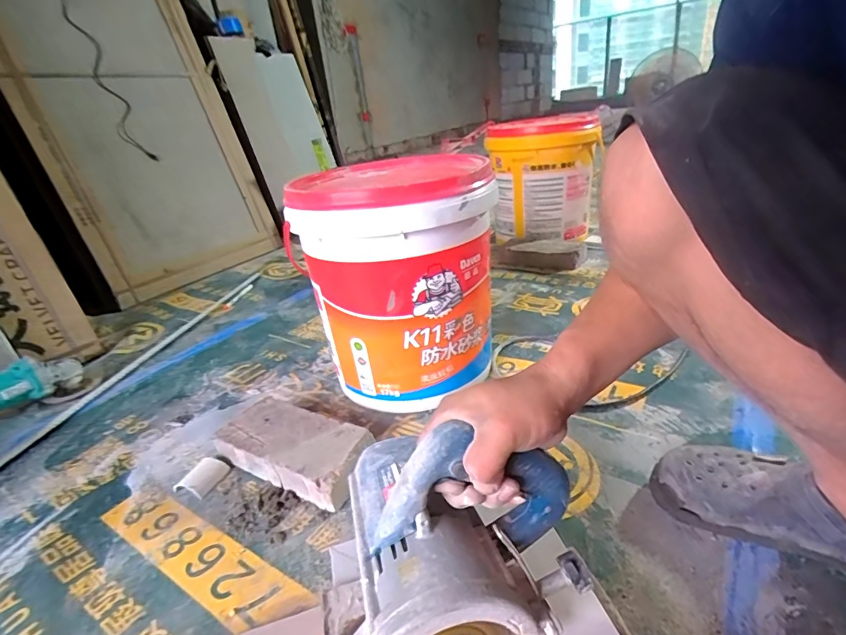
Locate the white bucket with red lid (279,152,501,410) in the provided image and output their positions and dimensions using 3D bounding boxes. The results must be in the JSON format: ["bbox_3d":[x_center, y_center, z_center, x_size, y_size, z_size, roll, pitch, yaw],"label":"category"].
[{"bbox_3d":[-0.044,-0.073,0.728,0.290,0.309,0.299,-5,26,3],"label":"white bucket with red lid"}]

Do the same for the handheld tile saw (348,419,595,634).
[{"bbox_3d":[0.025,0.149,0.357,0.161,0.152,0.187,-10,26,-7],"label":"handheld tile saw"}]

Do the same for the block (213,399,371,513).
[{"bbox_3d":[-0.172,0.180,0.615,0.216,0.049,0.101,10,30,30],"label":"block"}]

